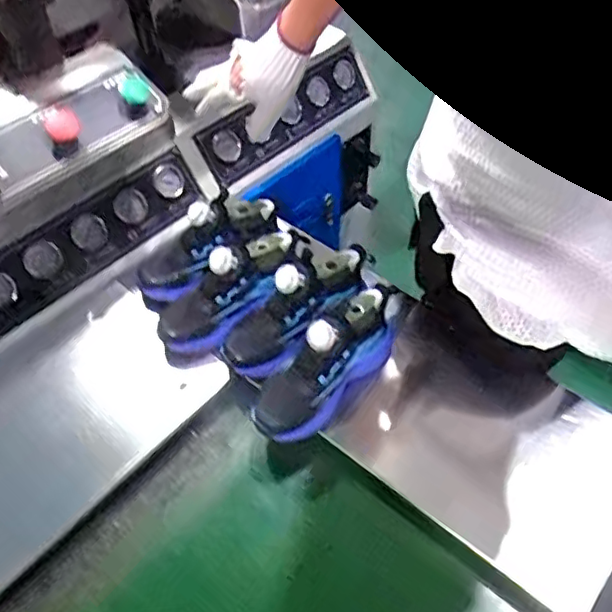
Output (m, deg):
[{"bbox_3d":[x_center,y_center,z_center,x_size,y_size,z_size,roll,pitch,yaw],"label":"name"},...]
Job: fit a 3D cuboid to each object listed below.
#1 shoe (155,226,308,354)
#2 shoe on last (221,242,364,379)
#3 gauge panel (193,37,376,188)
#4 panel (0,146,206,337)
[{"bbox_3d":[-0.098,-0.032,0.760,0.214,0.098,0.083,-42,58,-4],"label":"shoe"},{"bbox_3d":[-0.019,-0.005,0.727,0.204,0.079,0.079,-44,58,0],"label":"shoe on last"},{"bbox_3d":[-0.027,-0.355,1.135,0.399,0.125,0.023,-42,31,-27],"label":"gauge panel"},{"bbox_3d":[-0.334,-0.107,0.939,0.396,0.106,0.021,-41,31,-27],"label":"panel"}]

